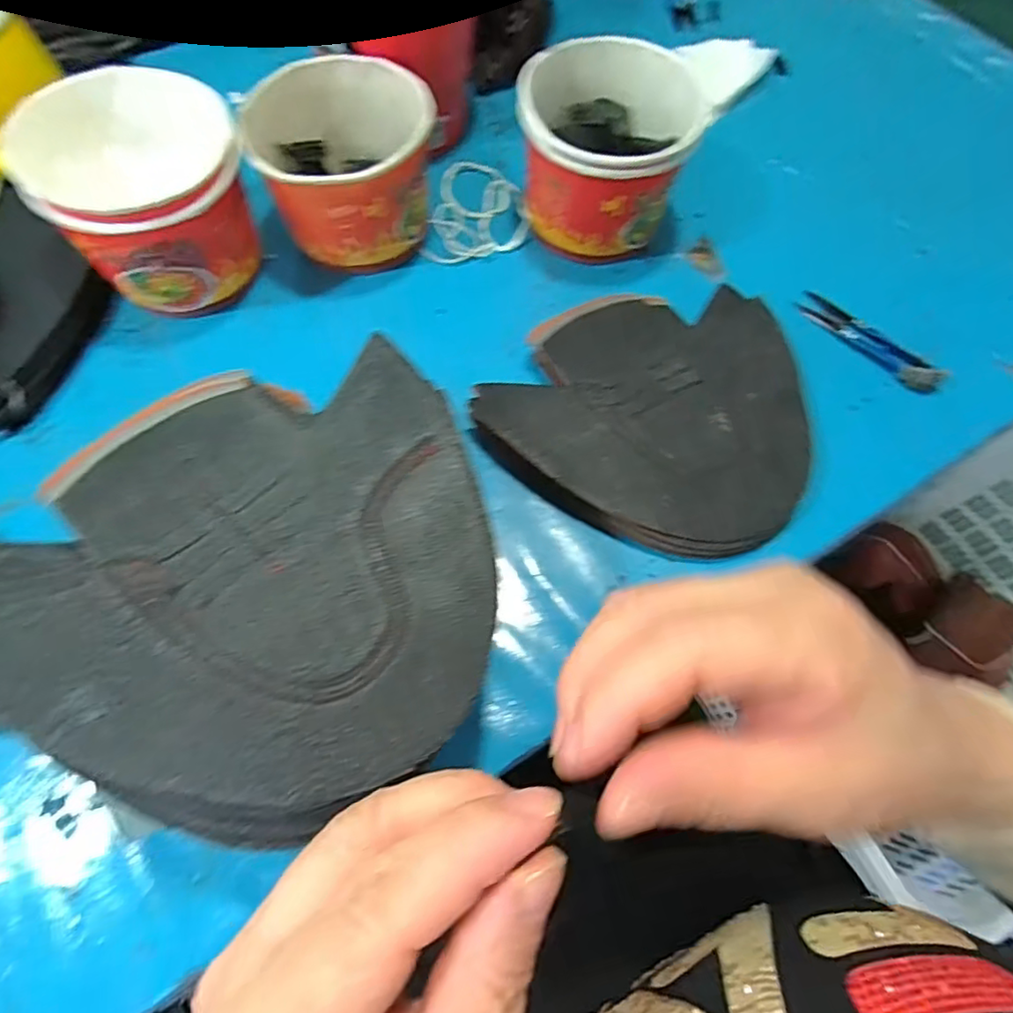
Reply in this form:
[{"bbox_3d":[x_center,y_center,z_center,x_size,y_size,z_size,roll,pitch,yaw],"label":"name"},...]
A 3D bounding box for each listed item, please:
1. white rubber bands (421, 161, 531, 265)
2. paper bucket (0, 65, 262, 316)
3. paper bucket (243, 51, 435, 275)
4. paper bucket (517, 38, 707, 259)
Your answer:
[{"bbox_3d":[-0.018,-0.219,0.436,0.071,0.011,0.102,9,65,1],"label":"white rubber bands"},{"bbox_3d":[-0.218,-0.190,0.367,0.117,0.103,0.111,1,66,-2],"label":"paper bucket"},{"bbox_3d":[-0.106,-0.229,0.397,0.109,0.084,0.114,1,66,-2],"label":"paper bucket"},{"bbox_3d":[0.063,-0.235,0.399,0.106,0.090,0.102,1,66,-2],"label":"paper bucket"}]

